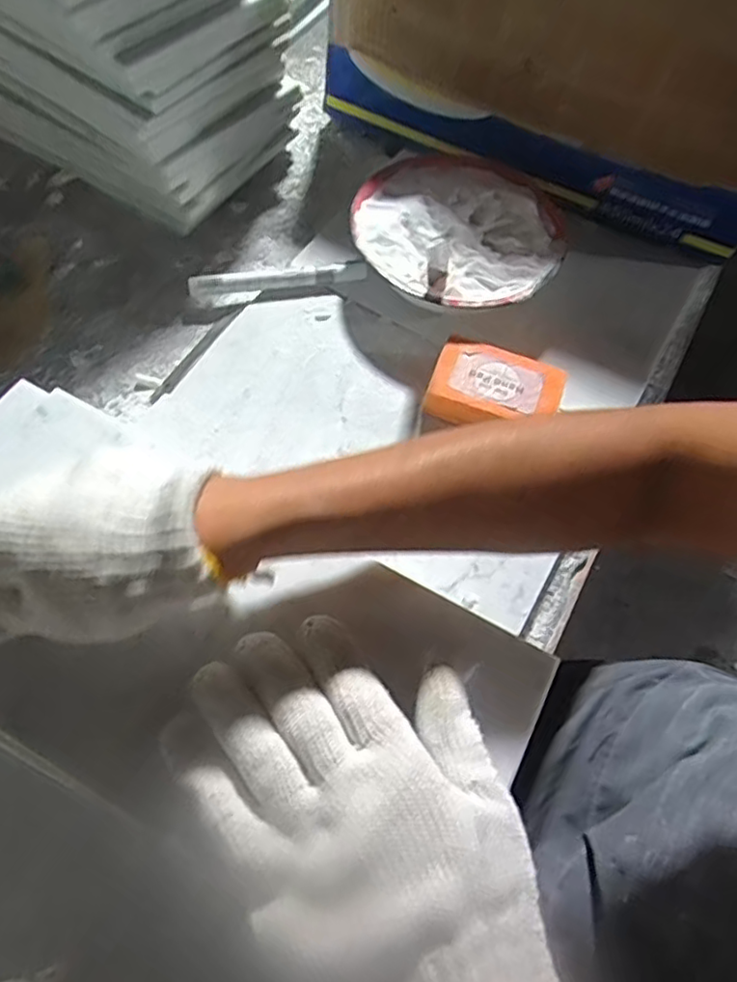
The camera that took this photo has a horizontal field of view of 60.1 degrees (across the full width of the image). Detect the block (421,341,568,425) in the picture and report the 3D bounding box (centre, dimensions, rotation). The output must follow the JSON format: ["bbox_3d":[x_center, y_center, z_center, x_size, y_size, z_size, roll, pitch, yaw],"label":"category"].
[{"bbox_3d":[0.092,-0.074,0.468,0.092,0.025,0.056,17,63,6],"label":"block"}]

